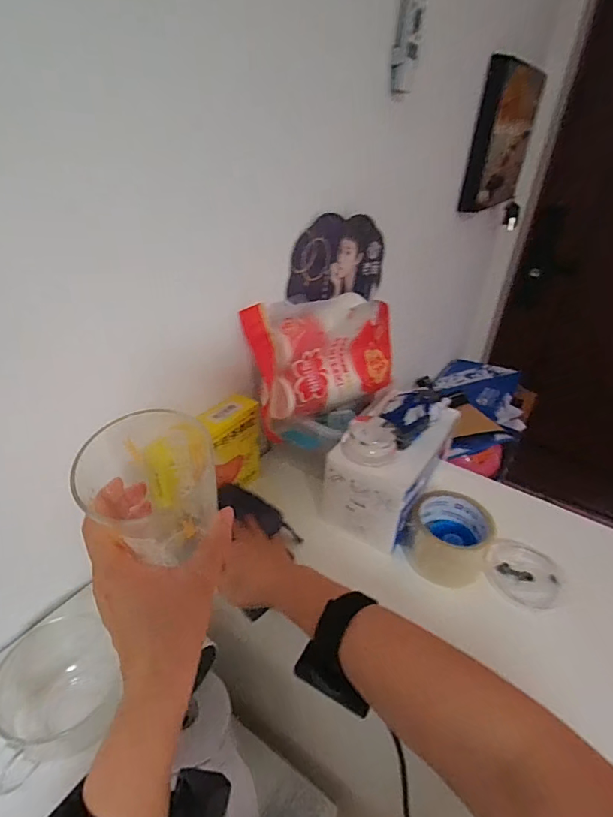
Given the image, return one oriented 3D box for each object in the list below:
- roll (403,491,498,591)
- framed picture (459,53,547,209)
[{"bbox_3d":[0.162,0.147,0.513,0.091,0.052,0.090,25,38,29],"label":"roll"},{"bbox_3d":[0.505,-0.687,1.146,0.045,0.292,0.423,23,38,27],"label":"framed picture"}]

